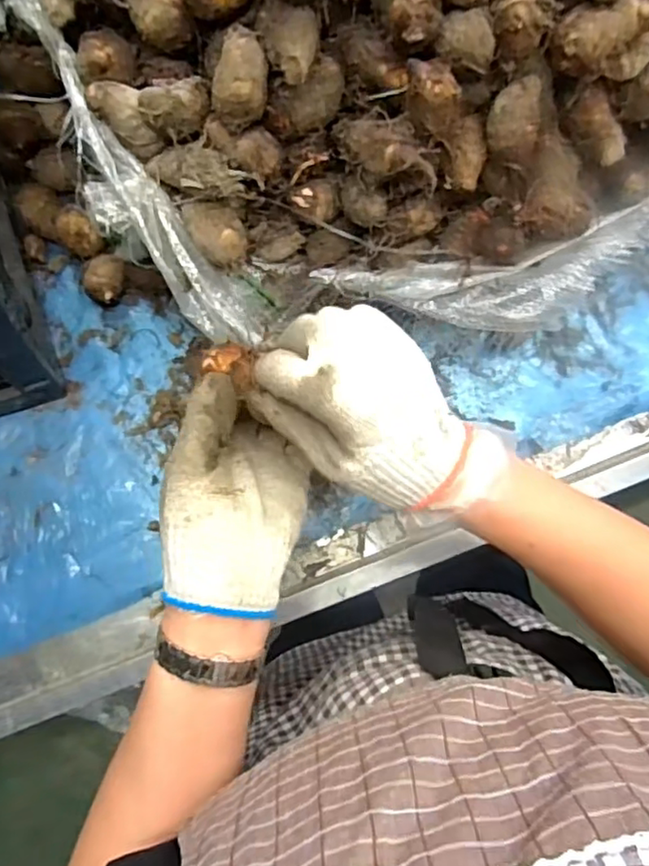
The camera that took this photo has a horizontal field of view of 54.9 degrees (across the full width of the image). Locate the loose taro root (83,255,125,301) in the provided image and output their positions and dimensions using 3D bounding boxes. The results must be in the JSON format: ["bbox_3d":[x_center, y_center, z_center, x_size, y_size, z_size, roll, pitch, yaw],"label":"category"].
[{"bbox_3d":[-0.194,-0.136,0.558,0.029,0.034,0.039,2,84,-1],"label":"loose taro root"}]

